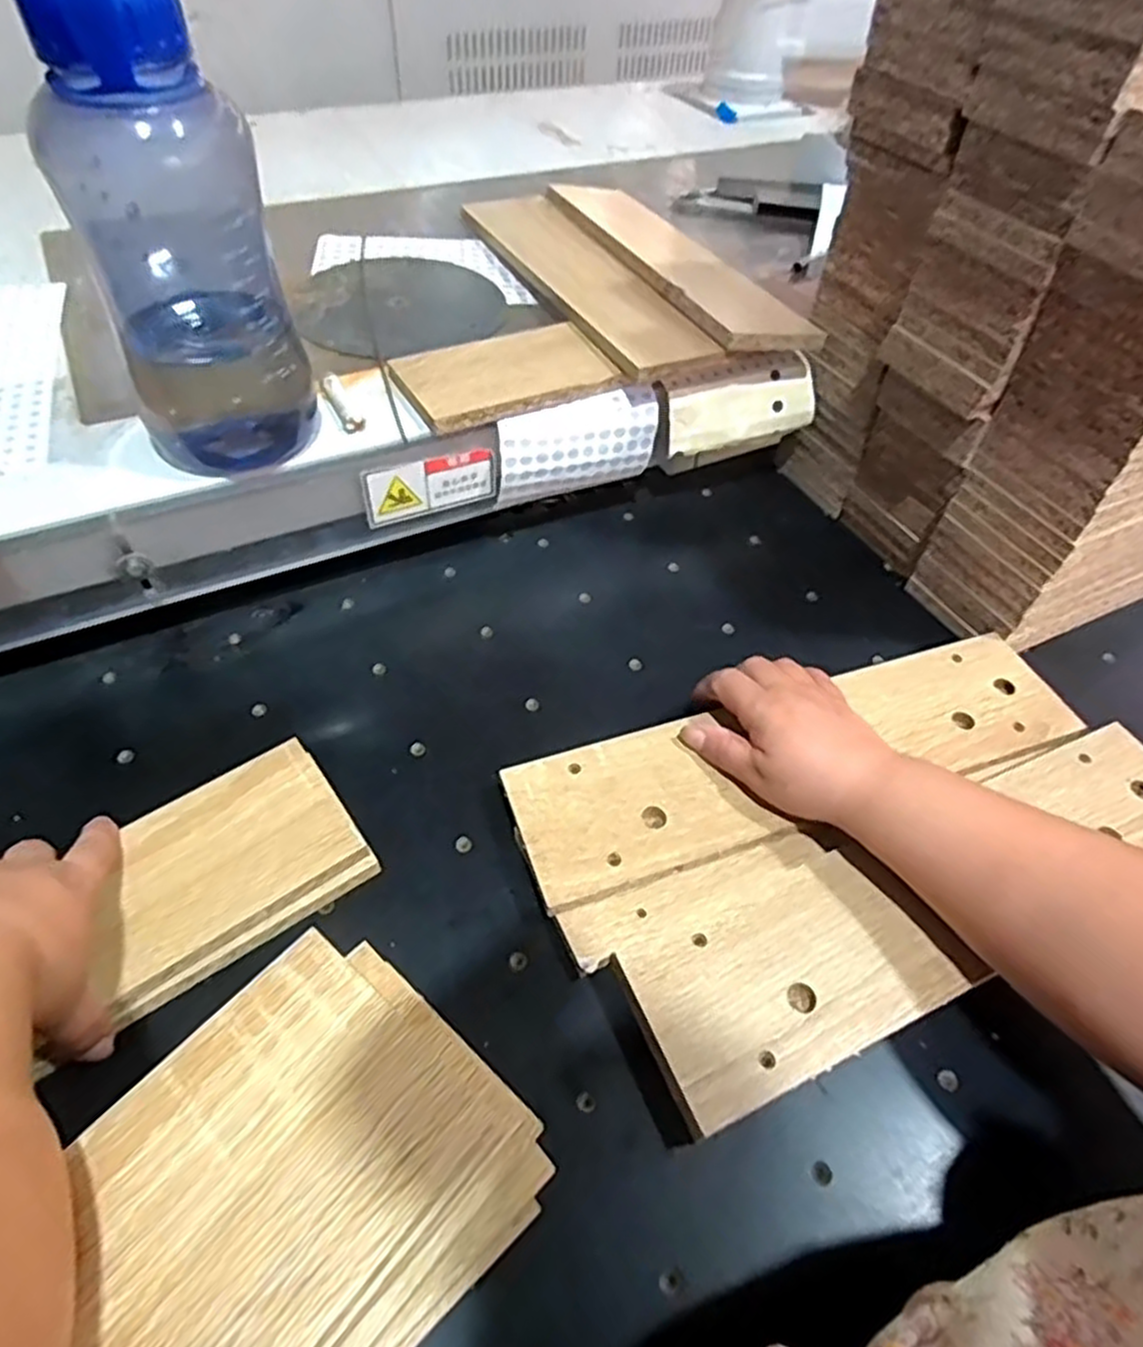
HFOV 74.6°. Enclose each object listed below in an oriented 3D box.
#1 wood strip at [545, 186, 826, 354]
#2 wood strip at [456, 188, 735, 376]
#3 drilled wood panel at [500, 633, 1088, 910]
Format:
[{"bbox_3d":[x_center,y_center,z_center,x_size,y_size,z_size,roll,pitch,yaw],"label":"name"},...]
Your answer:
[{"bbox_3d":[0.088,-0.373,0.669,0.098,0.020,0.351,-17,53,-17],"label":"wood strip"},{"bbox_3d":[0.006,-0.346,0.645,0.086,0.009,0.343,-18,53,-17],"label":"wood strip"},{"bbox_3d":[0.147,0.048,0.475,0.373,0.009,0.091,-16,52,-15],"label":"drilled wood panel"}]

